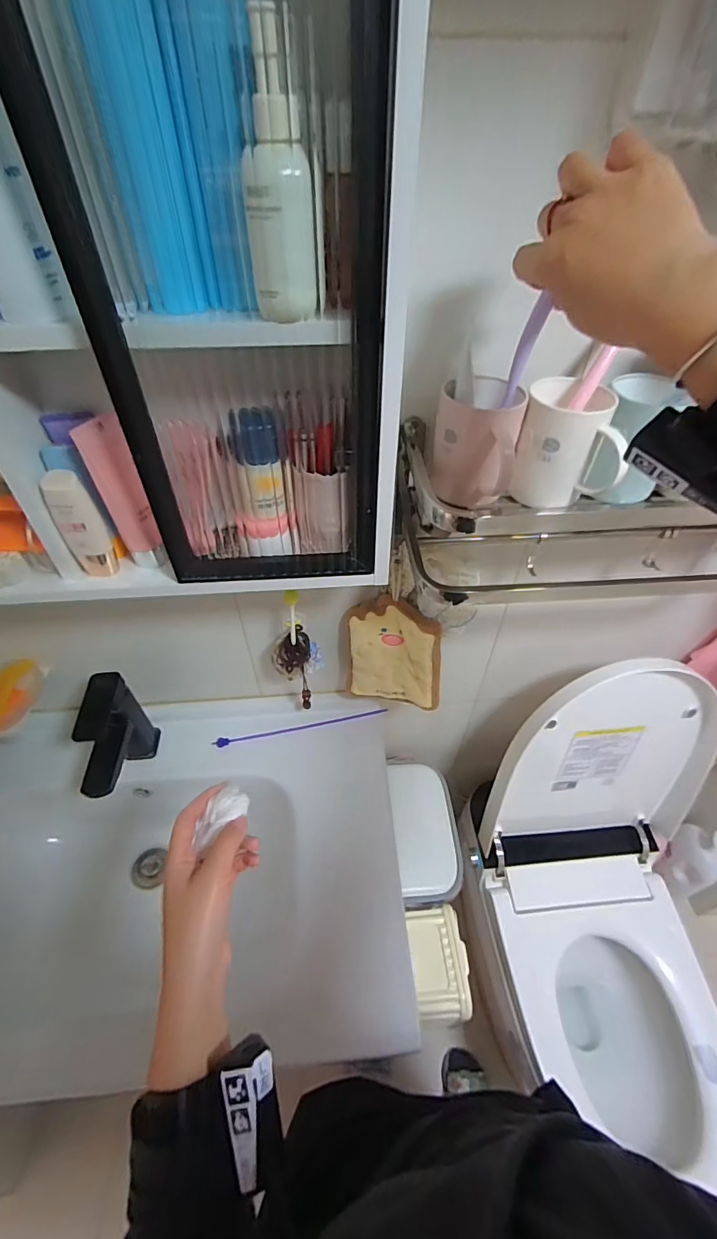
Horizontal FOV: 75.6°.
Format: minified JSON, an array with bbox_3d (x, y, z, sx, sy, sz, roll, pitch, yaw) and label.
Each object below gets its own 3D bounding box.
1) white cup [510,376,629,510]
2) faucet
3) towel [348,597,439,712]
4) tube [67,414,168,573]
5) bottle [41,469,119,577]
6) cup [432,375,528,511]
[{"bbox_3d":[0.205,-0.168,0.456,0.094,0.100,0.092,19,50,17],"label":"white cup"},{"bbox_3d":[-0.349,0.186,0.663,0.049,0.163,0.148,-2,47,-2],"label":"faucet"},{"bbox_3d":[0.054,0.055,0.683,0.142,0.199,0.032,14,48,13],"label":"towel"},{"bbox_3d":[-0.224,-0.116,0.448,0.036,0.149,0.027,-19,50,-17],"label":"tube"},{"bbox_3d":[-0.267,-0.089,0.448,0.037,0.116,0.018,11,48,10],"label":"bottle"},{"bbox_3d":[0.111,-0.164,0.448,0.077,0.103,0.087,11,48,10],"label":"cup"}]

